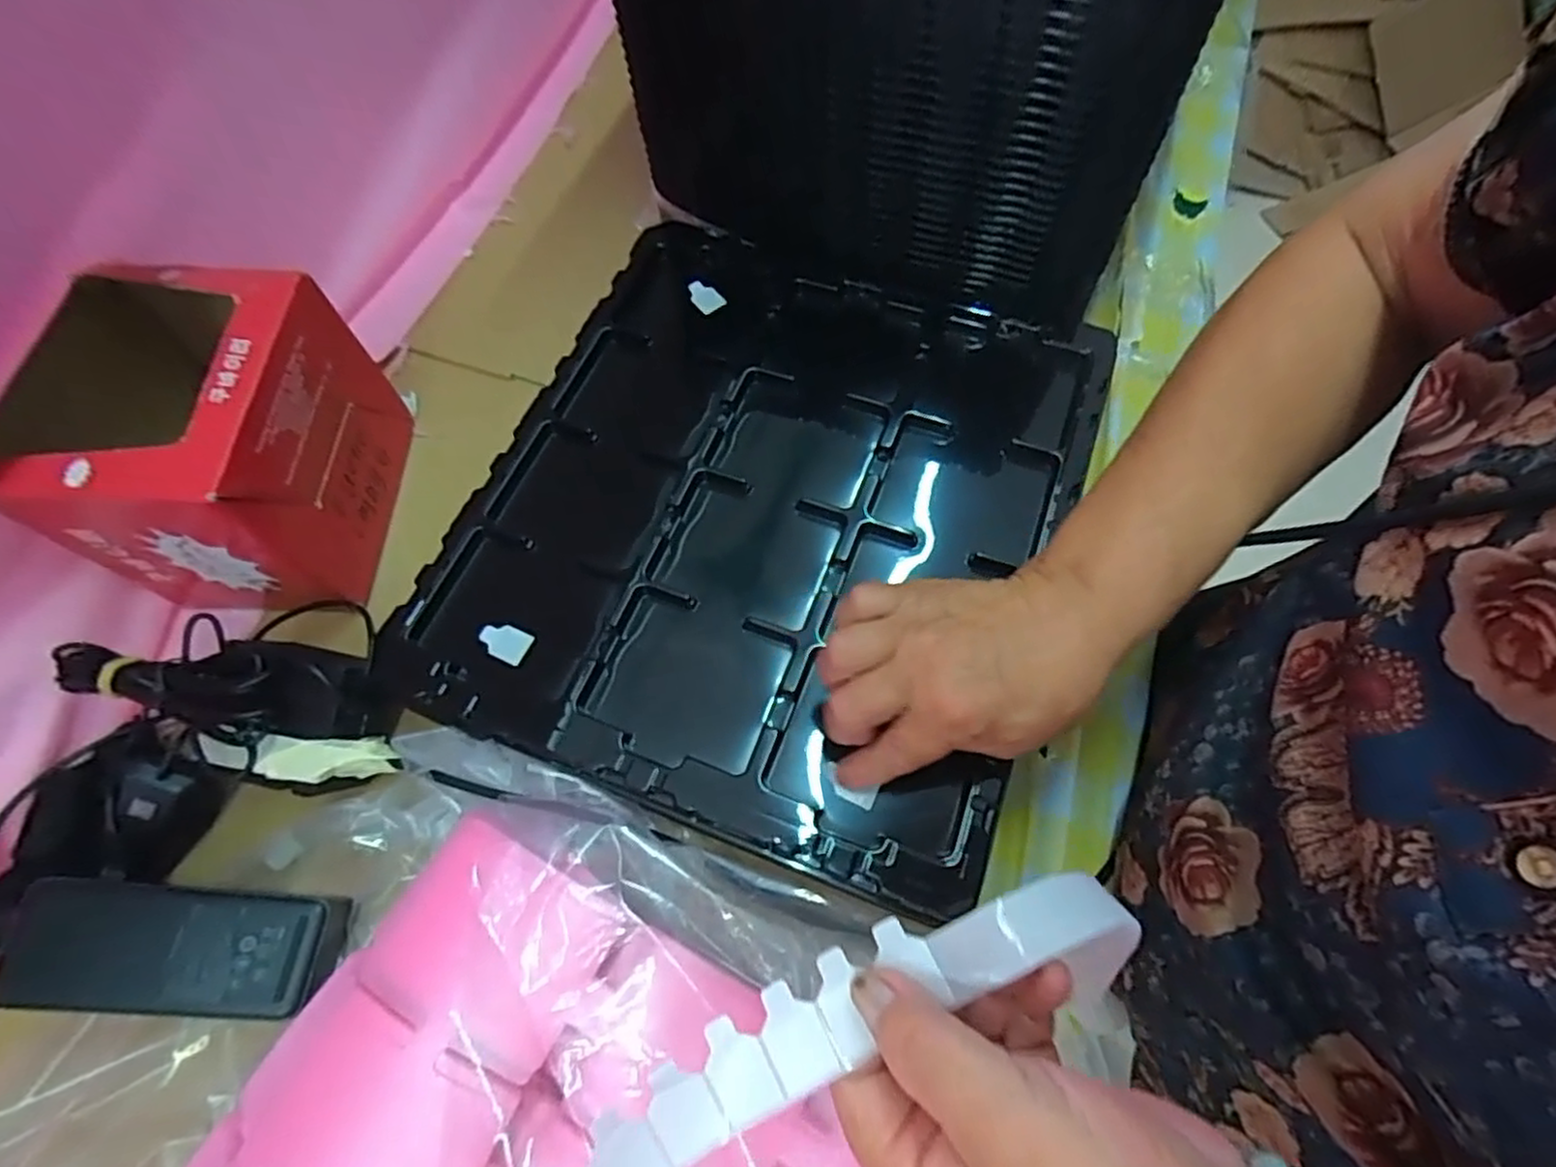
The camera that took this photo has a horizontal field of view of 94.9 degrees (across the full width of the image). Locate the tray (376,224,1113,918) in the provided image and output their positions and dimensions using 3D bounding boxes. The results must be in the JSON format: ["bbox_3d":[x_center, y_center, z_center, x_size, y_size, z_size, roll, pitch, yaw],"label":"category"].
[{"bbox_3d":[-0.004,-0.043,0.437,0.326,0.050,0.364,19,66,10],"label":"tray"}]

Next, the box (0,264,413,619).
[{"bbox_3d":[-0.323,-0.080,0.429,0.114,0.143,0.152,2,66,3],"label":"box"}]

